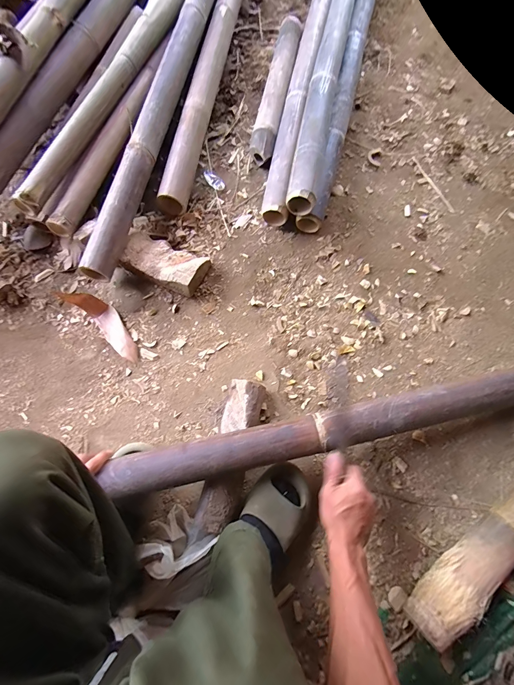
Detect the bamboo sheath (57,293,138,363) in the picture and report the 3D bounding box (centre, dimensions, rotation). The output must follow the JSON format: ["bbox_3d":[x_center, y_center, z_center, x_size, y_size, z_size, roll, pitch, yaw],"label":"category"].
[{"bbox_3d":[-0.332,-0.043,0.649,0.207,0.051,0.056,43,79,11],"label":"bamboo sheath"}]

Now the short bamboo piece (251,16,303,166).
[{"bbox_3d":[0.054,-0.702,0.825,0.070,0.071,0.506,12,75,4],"label":"short bamboo piece"}]

